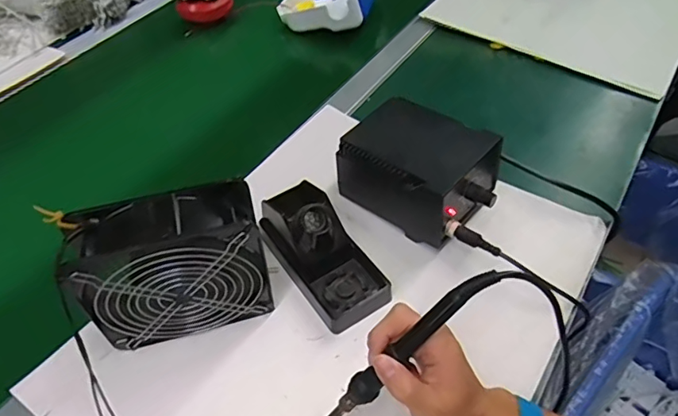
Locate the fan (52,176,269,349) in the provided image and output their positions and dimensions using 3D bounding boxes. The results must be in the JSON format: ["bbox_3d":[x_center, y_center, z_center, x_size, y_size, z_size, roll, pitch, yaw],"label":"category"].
[{"bbox_3d":[-0.142,0.060,0.467,0.154,0.159,0.068,-10,51,-9],"label":"fan"}]

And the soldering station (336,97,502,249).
[{"bbox_3d":[0.089,-0.041,0.573,0.161,0.091,0.106,30,56,23],"label":"soldering station"}]

